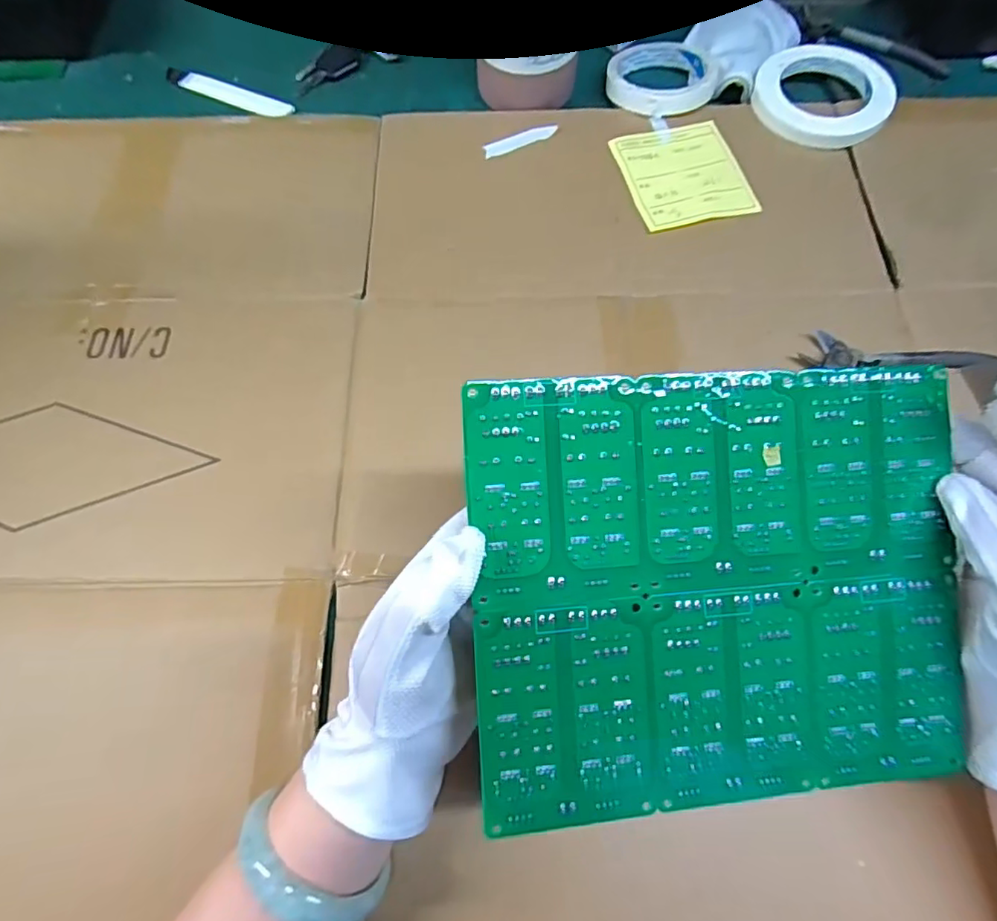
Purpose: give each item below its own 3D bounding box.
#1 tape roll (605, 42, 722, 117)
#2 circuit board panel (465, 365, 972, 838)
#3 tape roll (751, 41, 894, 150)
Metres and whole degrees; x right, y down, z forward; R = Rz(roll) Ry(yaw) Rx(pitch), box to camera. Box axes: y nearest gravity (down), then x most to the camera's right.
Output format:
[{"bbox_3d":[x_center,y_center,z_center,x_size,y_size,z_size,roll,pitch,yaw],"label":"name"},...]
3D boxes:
[{"bbox_3d":[0.145,-0.341,0.489,0.094,0.015,0.098,0,68,1],"label":"tape roll"},{"bbox_3d":[0.093,0.052,0.228,0.203,0.004,0.173,-3,91,-7],"label":"circuit board panel"},{"bbox_3d":[0.280,-0.316,0.478,0.110,0.020,0.111,0,68,1],"label":"tape roll"}]

